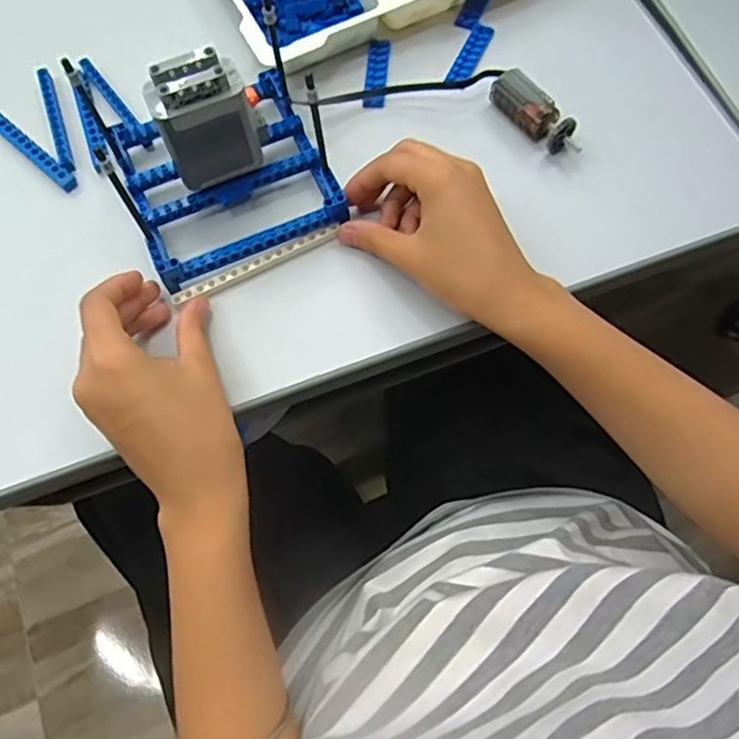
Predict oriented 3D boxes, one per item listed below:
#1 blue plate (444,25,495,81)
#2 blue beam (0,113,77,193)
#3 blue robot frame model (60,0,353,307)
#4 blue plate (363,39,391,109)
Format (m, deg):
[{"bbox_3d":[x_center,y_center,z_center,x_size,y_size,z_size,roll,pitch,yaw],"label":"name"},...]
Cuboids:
[{"bbox_3d":[0.076,-0.237,0.472,0.016,0.006,0.067,23,70,11],"label":"blue plate"},{"bbox_3d":[-0.243,-0.158,0.448,0.100,0.008,0.012,40,74,17],"label":"blue beam"},{"bbox_3d":[-0.097,-0.140,0.388,0.124,0.095,0.133,-26,71,-10],"label":"blue robot frame model"},{"bbox_3d":[0.006,-0.224,0.470,0.016,0.004,0.066,4,68,4],"label":"blue plate"}]

